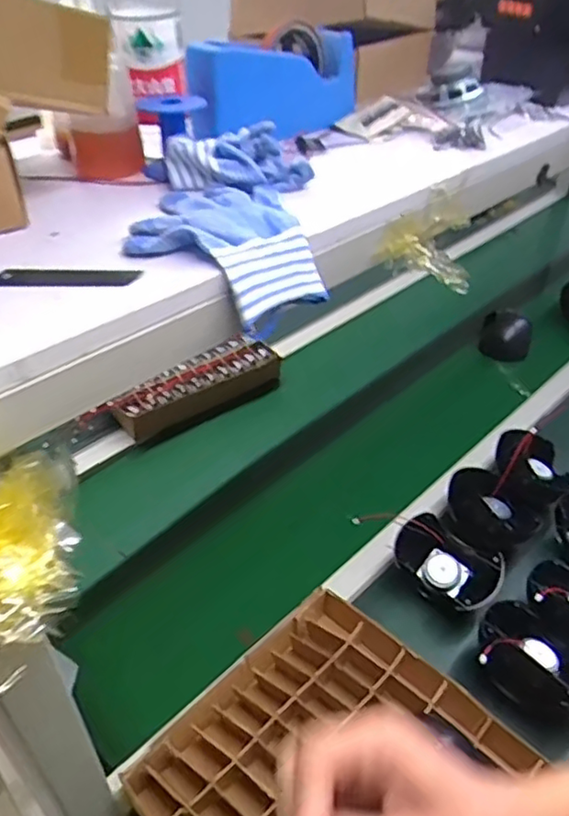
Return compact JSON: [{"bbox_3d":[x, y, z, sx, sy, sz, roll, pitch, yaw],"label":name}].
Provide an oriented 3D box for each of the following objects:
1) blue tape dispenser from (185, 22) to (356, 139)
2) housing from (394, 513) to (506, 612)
[{"bbox_3d":[-0.014,-0.349,0.689,0.207,0.086,0.059,-24,46,-28],"label":"blue tape dispenser"},{"bbox_3d":[0.206,0.199,0.809,0.133,0.056,0.084,30,47,30],"label":"housing"}]

